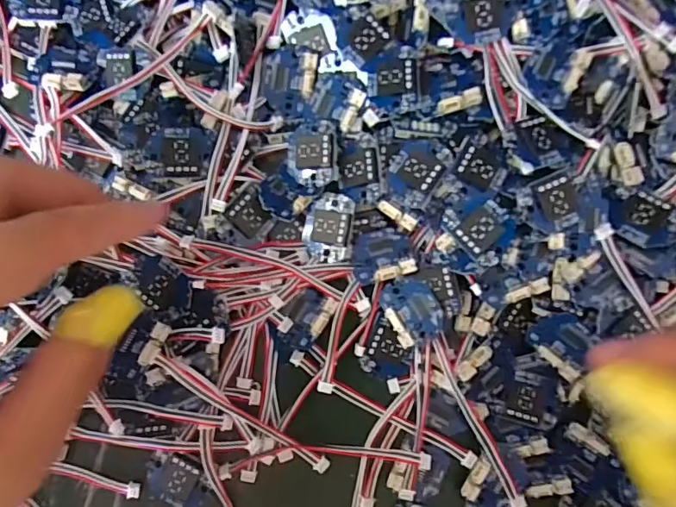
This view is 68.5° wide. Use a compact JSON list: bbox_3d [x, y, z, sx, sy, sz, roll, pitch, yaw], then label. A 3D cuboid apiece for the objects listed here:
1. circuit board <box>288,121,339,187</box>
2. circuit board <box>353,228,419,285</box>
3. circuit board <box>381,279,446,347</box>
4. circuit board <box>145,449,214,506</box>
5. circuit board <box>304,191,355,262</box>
[{"bbox_3d":[-0.011,-0.043,0.214,0.020,0.004,0.027,-6,79,-3],"label":"circuit board"},{"bbox_3d":[0.020,0.001,0.218,0.027,0.007,0.022,-14,80,-5],"label":"circuit board"},{"bbox_3d":[0.032,0.024,0.213,0.022,0.006,0.027,-29,82,16],"label":"circuit board"},{"bbox_3d":[-0.067,0.096,0.209,0.029,0.004,0.021,25,79,3],"label":"circuit board"},{"bbox_3d":[-0.004,-0.011,0.217,0.020,0.009,0.029,8,79,-1],"label":"circuit board"}]

